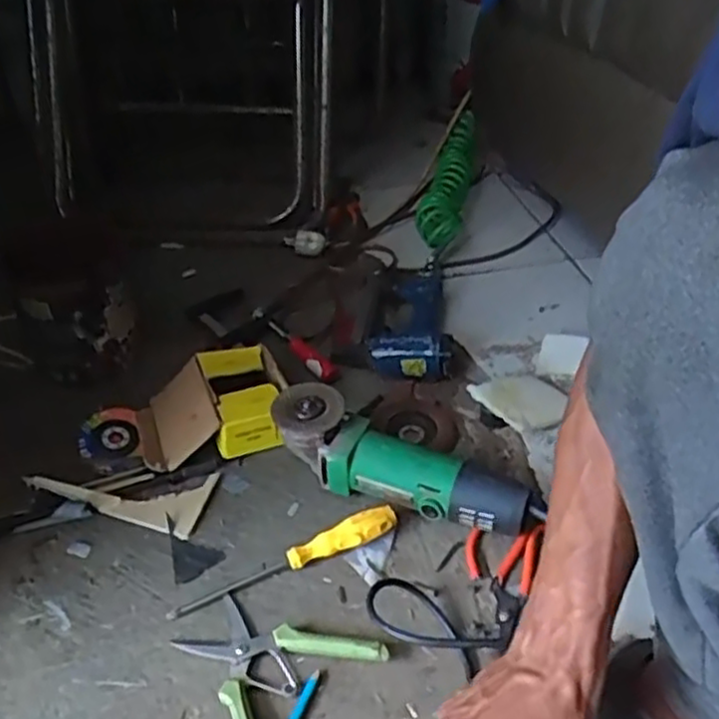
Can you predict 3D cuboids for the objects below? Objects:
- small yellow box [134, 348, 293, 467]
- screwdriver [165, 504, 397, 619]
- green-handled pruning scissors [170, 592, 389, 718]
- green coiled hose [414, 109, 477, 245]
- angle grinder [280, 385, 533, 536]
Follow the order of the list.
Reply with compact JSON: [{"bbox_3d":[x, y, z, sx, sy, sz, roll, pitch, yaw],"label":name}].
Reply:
[{"bbox_3d":[-0.161,0.050,0.805,0.162,0.061,0.120,-13,41,-14],"label":"small yellow box"},{"bbox_3d":[-0.067,0.184,0.680,0.222,0.024,0.026,-17,42,-18],"label":"screwdriver"},{"bbox_3d":[-0.081,0.254,0.595,0.148,0.019,0.142,24,46,26],"label":"green-handled pruning scissors"},{"bbox_3d":[0.146,-0.296,1.224,0.076,0.064,0.405,7,39,10],"label":"green coiled hose"},{"bbox_3d":[0.039,0.105,0.725,0.264,0.084,0.071,17,43,20],"label":"angle grinder"}]

